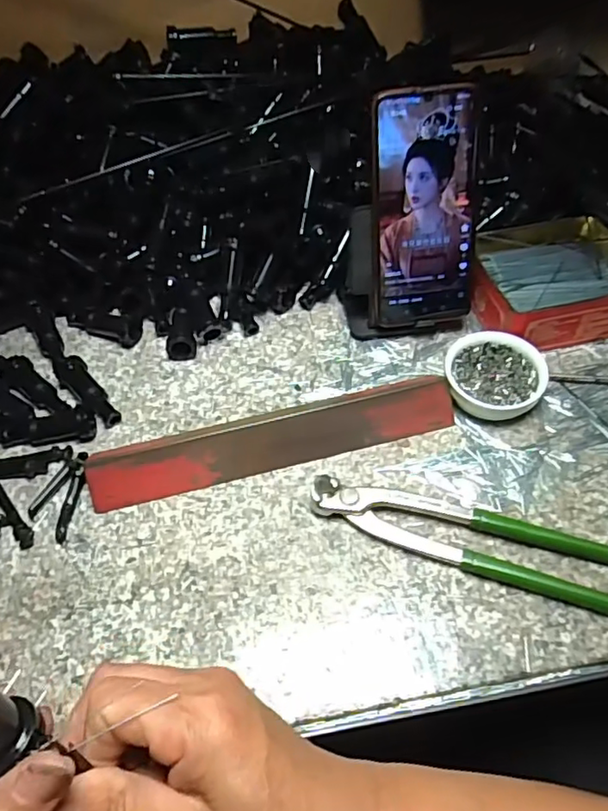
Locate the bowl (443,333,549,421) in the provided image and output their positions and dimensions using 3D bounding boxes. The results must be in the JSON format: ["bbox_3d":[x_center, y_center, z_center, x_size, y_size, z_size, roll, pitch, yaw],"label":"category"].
[{"bbox_3d":[0.140,-0.020,0.437,0.071,0.028,0.064,21,56,17],"label":"bowl"}]

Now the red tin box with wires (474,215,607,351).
[{"bbox_3d":[0.200,-0.104,0.486,0.130,0.043,0.116,-12,53,-7],"label":"red tin box with wires"}]

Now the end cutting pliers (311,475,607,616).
[{"bbox_3d":[0.103,0.081,0.373,0.198,0.016,0.045,15,54,13],"label":"end cutting pliers"}]

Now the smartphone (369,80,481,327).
[{"bbox_3d":[0.088,-0.141,0.432,0.077,0.164,0.007,-6,28,-2],"label":"smartphone"}]

